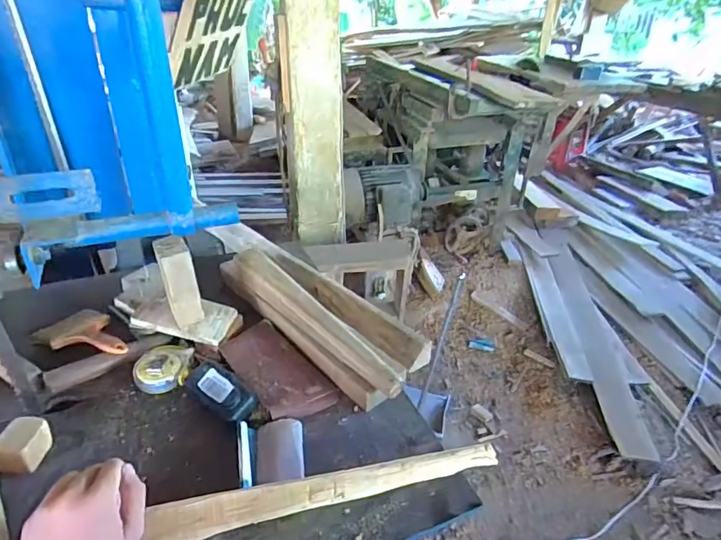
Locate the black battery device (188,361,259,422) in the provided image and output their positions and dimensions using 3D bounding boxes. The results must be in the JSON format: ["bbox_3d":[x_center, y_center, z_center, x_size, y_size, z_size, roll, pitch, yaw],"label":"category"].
[{"bbox_3d":[-0.179,0.152,0.611,0.103,0.028,0.045,20,35,27],"label":"black battery device"}]

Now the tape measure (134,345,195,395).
[{"bbox_3d":[-0.266,0.132,0.651,0.067,0.027,0.066,-1,31,-6],"label":"tape measure"}]

